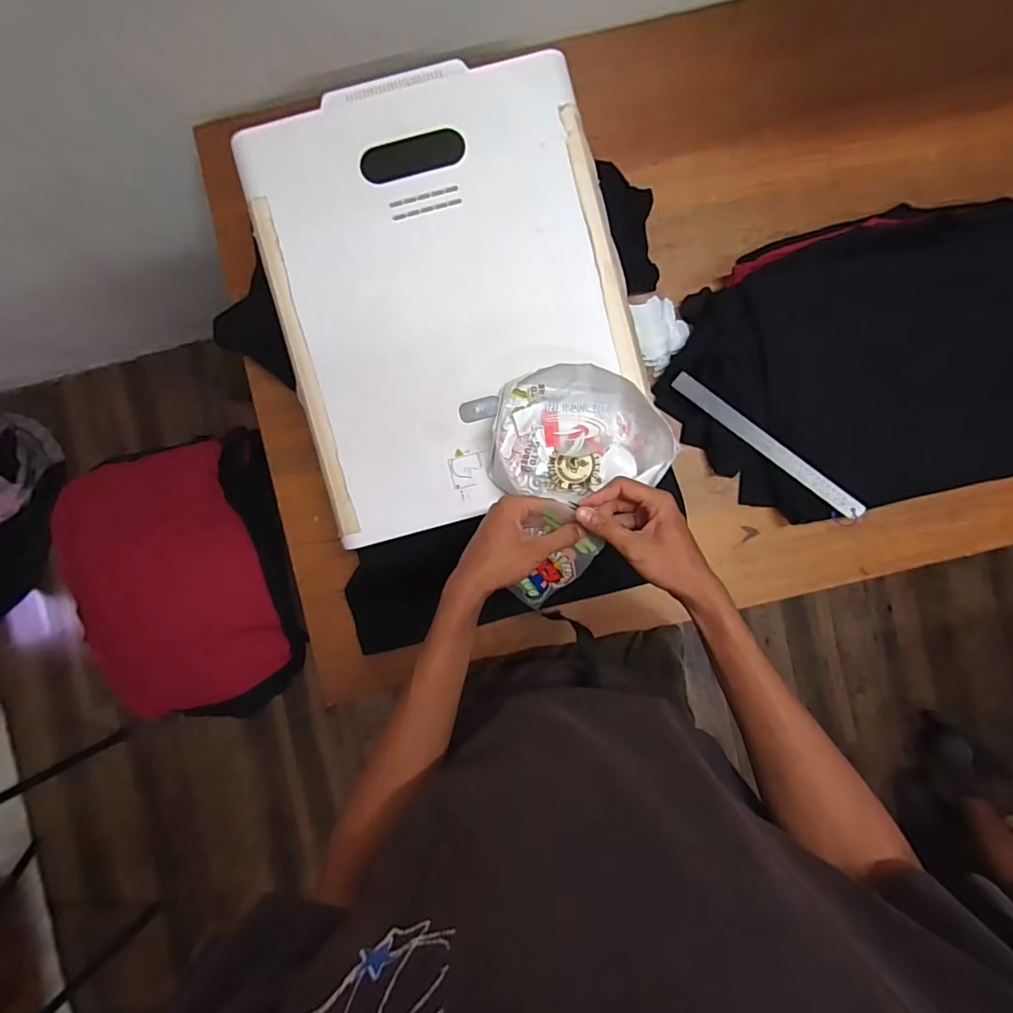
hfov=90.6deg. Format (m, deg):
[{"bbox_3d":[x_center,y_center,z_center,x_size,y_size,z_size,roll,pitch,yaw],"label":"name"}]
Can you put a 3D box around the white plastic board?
[{"bbox_3d":[-0.065,-0.245,0.586,0.396,0.028,0.496,-16,91,-3],"label":"white plastic board"}]

